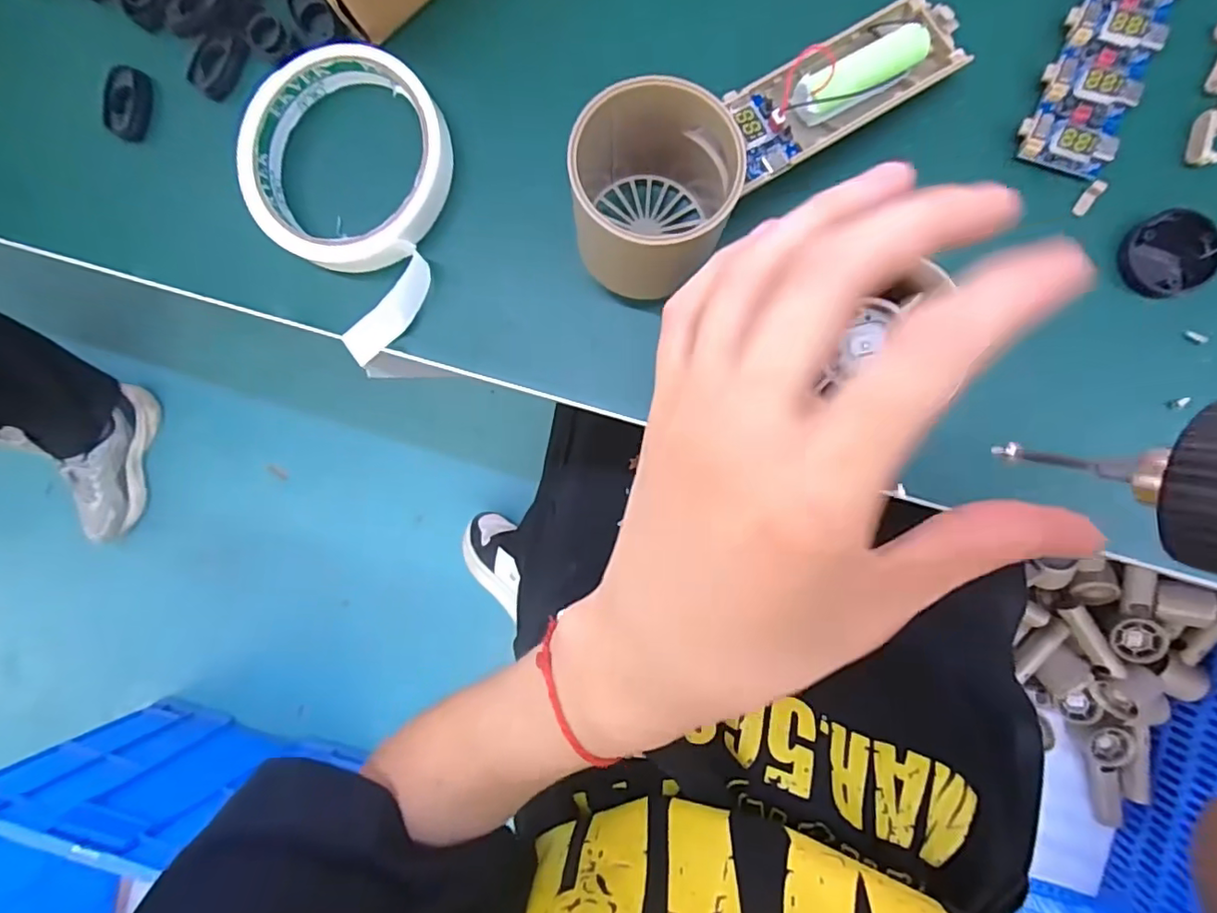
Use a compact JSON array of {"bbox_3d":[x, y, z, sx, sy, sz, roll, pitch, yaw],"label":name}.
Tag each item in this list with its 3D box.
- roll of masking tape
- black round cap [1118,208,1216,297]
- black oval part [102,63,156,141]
[{"bbox_3d":[-0.116,-0.110,0.251,0.089,0.015,0.144,3,90,8],"label":"roll of masking tape"},{"bbox_3d":[0.207,-0.075,0.211,0.031,0.005,0.029,0,89,7],"label":"black round cap"},{"bbox_3d":[-0.228,-0.167,0.271,0.015,0.011,0.032,12,91,8],"label":"black oval part"}]

